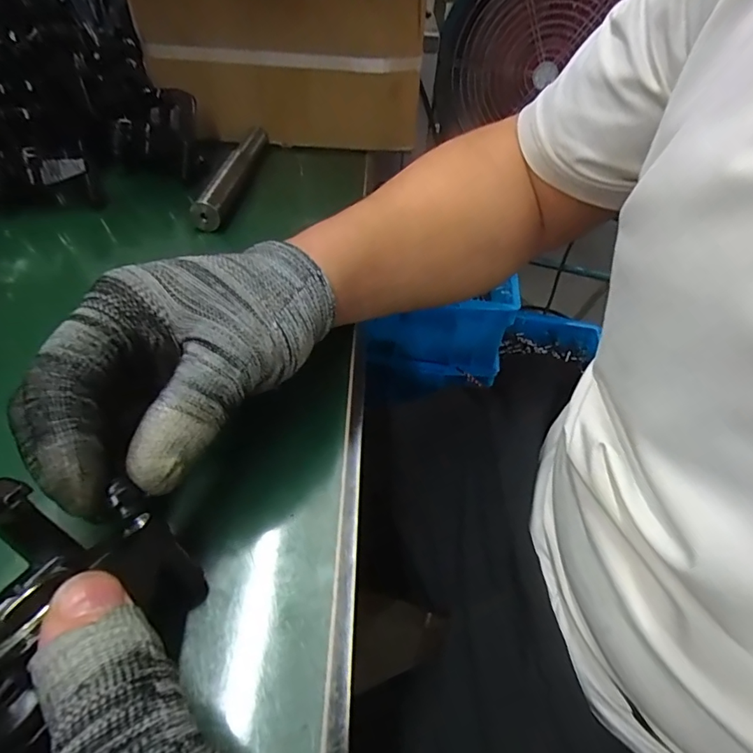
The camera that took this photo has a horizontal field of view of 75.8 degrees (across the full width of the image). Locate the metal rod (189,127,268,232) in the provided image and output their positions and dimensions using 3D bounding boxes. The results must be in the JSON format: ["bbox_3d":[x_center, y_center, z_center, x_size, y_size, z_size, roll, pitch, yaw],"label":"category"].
[{"bbox_3d":[-0.127,-0.191,0.443,0.019,0.024,0.182,6,45,2],"label":"metal rod"}]

